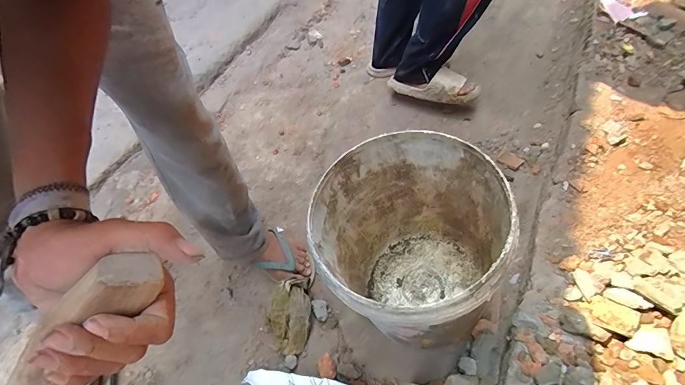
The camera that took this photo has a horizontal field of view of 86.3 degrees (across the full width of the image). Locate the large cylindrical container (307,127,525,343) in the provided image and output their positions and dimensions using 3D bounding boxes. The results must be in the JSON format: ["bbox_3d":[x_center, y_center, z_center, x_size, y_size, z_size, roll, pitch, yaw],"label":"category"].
[{"bbox_3d":[0.106,0.112,0.684,0.300,0.395,0.318,-2,54,3],"label":"large cylindrical container"}]

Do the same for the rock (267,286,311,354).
[{"bbox_3d":[-0.116,0.280,0.796,0.083,0.094,0.122,3,55,7],"label":"rock"}]

